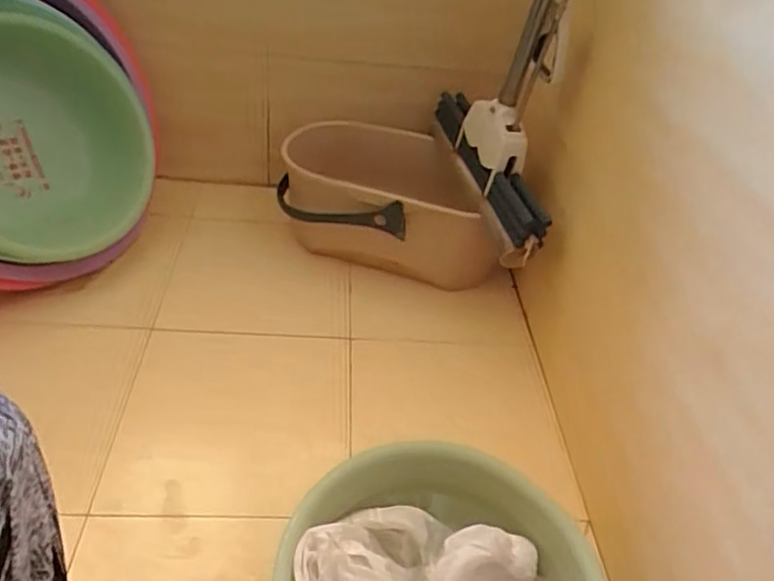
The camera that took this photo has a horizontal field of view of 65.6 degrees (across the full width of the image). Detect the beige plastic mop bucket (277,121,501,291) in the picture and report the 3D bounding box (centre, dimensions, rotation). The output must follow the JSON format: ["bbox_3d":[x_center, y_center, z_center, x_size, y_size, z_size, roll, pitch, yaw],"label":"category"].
[{"bbox_3d":[0.001,-0.156,1.093,0.383,0.184,0.267,7,40,3],"label":"beige plastic mop bucket"}]

